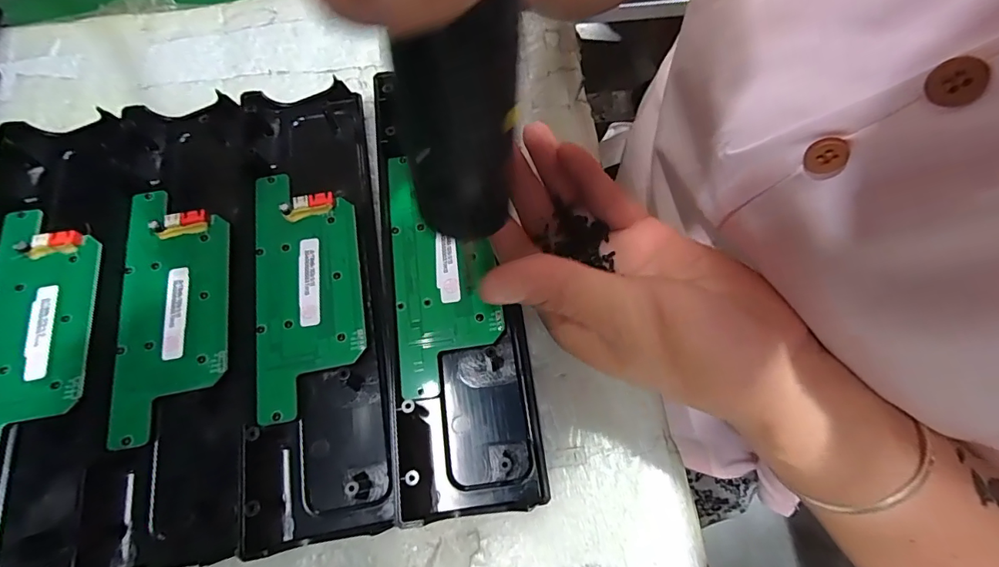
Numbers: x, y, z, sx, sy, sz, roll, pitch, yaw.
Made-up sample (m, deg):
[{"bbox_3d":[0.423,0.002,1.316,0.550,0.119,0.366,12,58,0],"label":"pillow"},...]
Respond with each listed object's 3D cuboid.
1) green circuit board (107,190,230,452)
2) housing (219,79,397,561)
[{"bbox_3d":[-0.170,0.009,0.238,0.055,0.010,0.133,-11,69,-6],"label":"green circuit board"},{"bbox_3d":[-0.101,-0.003,0.244,0.069,0.017,0.249,-9,69,-5],"label":"housing"}]

